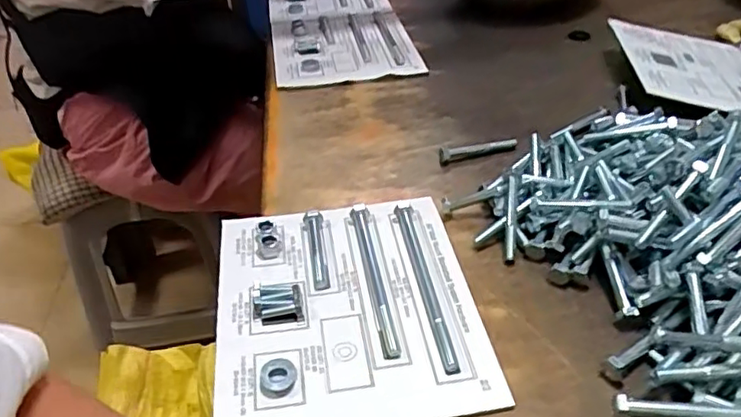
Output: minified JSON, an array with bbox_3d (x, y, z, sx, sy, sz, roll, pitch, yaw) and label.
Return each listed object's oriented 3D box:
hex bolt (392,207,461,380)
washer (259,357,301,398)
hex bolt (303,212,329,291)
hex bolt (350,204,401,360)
[{"bbox_3d":[0.042,0.055,0.483,0.015,0.009,0.178,-7,37,-5],"label":"hex bolt"},{"bbox_3d":[-0.061,0.113,0.413,0.026,0.009,0.029,-14,38,-15],"label":"washer"},{"bbox_3d":[-0.045,0.033,0.507,0.015,0.014,0.081,-7,37,-5],"label":"hex bolt"},{"bbox_3d":[0.002,0.050,0.482,0.014,0.016,0.156,-7,37,-6],"label":"hex bolt"}]

